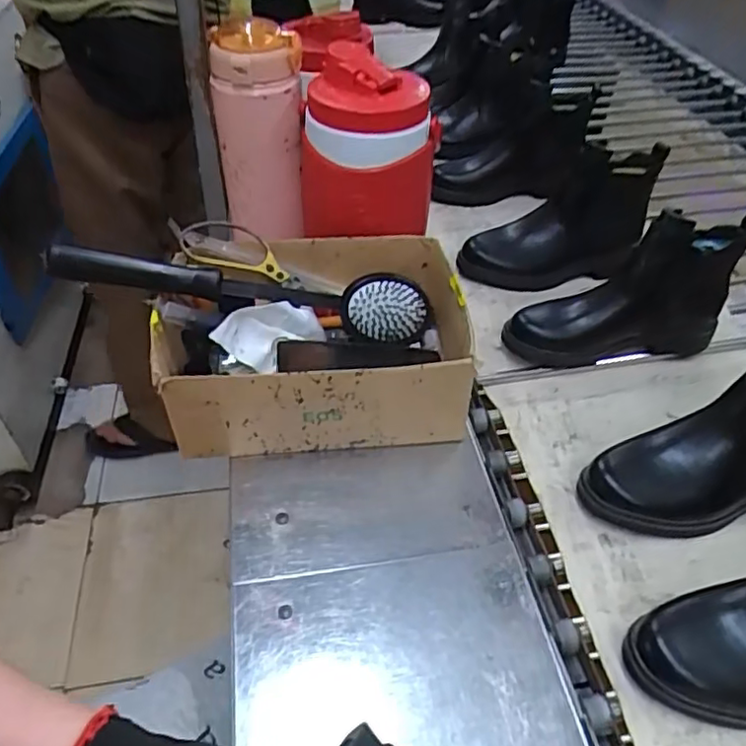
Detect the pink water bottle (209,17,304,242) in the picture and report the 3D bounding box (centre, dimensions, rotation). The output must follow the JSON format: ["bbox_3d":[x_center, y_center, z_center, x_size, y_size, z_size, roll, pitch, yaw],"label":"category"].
[{"bbox_3d":[-0.128,-0.265,0.729,0.101,0.245,0.090,-9,44,-8],"label":"pink water bottle"}]

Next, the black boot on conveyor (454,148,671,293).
[{"bbox_3d":[0.239,-0.189,0.797,0.241,0.140,0.084,-7,45,-7],"label":"black boot on conveyor"}]

